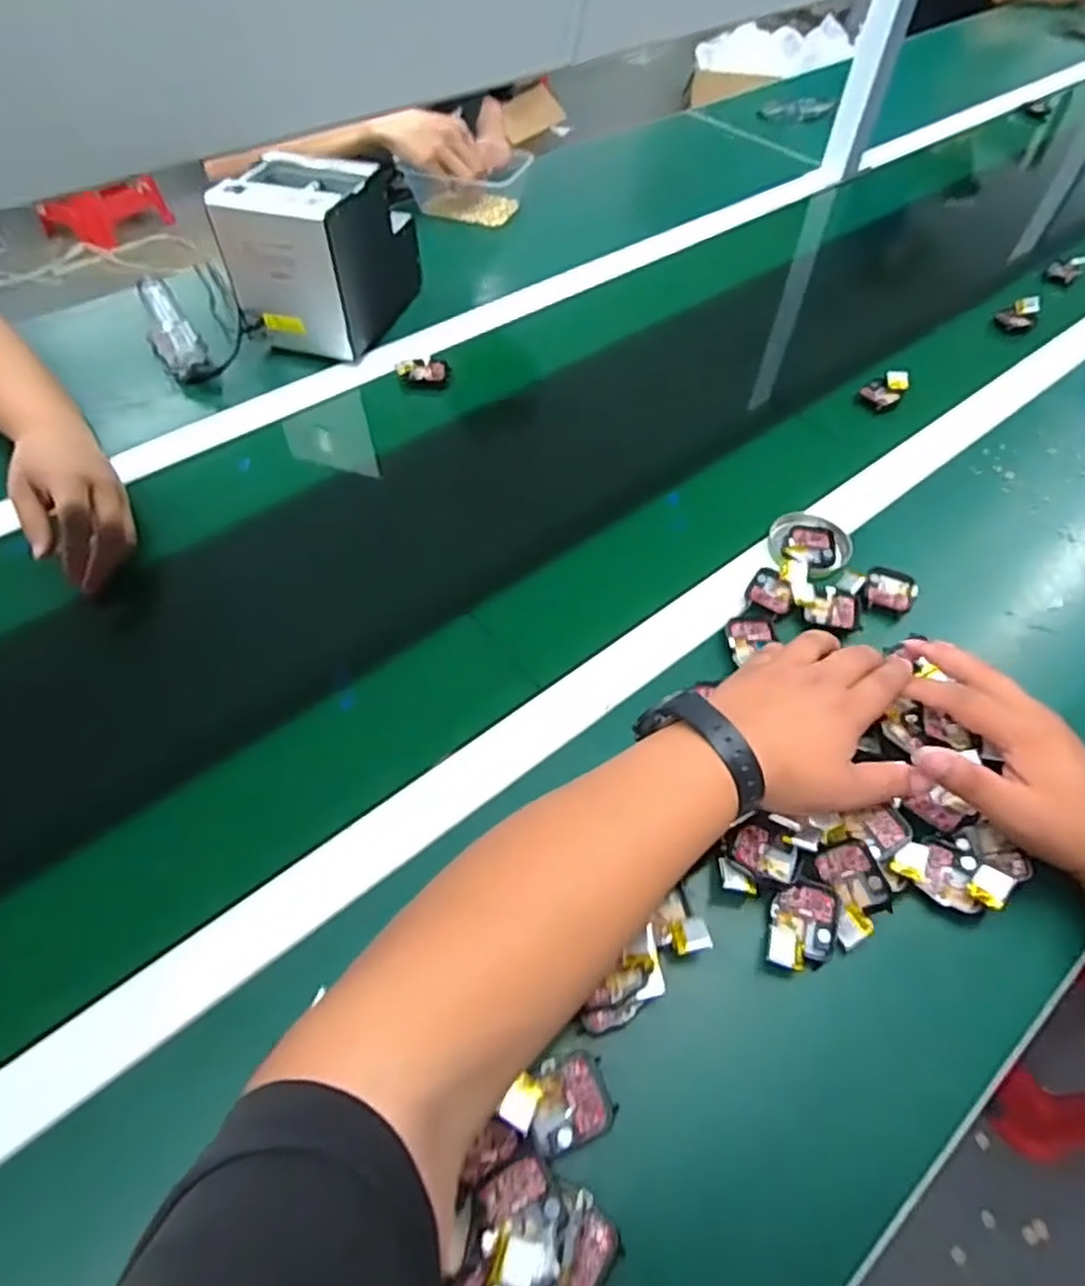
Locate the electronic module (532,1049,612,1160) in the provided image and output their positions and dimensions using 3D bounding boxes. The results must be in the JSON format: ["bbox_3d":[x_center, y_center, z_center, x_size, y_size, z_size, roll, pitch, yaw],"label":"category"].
[{"bbox_3d":[0.013,0.238,0.357,0.041,0.013,0.038,-18,57,-13],"label":"electronic module"}]

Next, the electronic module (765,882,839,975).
[{"bbox_3d":[0.153,0.167,0.406,0.038,0.014,0.051,14,56,8],"label":"electronic module"}]

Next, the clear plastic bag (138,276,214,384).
[{"bbox_3d":[-0.407,-0.345,0.743,0.047,0.027,0.194,-28,60,-19],"label":"clear plastic bag"}]

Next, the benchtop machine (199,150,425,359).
[{"bbox_3d":[-0.229,-0.413,0.719,0.126,0.141,0.175,15,56,9],"label":"benchtop machine"}]

